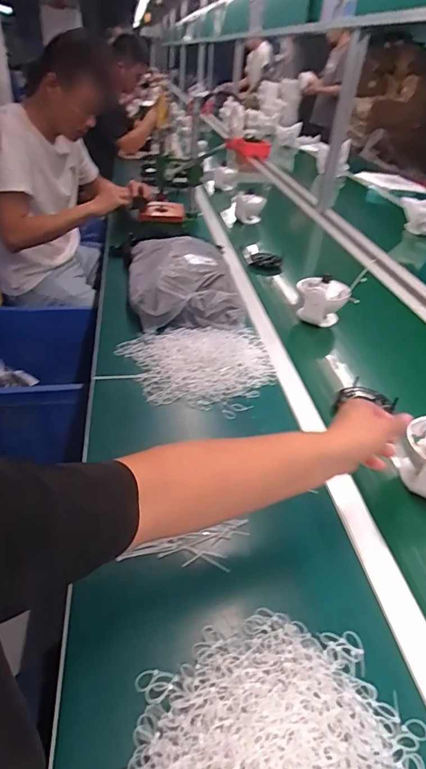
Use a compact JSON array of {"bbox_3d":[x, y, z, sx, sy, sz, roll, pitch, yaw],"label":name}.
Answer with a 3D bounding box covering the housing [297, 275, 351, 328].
[{"bbox_3d":[0.258,-0.196,1.020,0.118,0.099,0.070,6,38,3],"label":"housing"}]

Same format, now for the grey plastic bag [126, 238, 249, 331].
[{"bbox_3d":[-0.076,-0.259,1.035,0.246,0.093,0.341,-3,38,-9],"label":"grey plastic bag"}]

